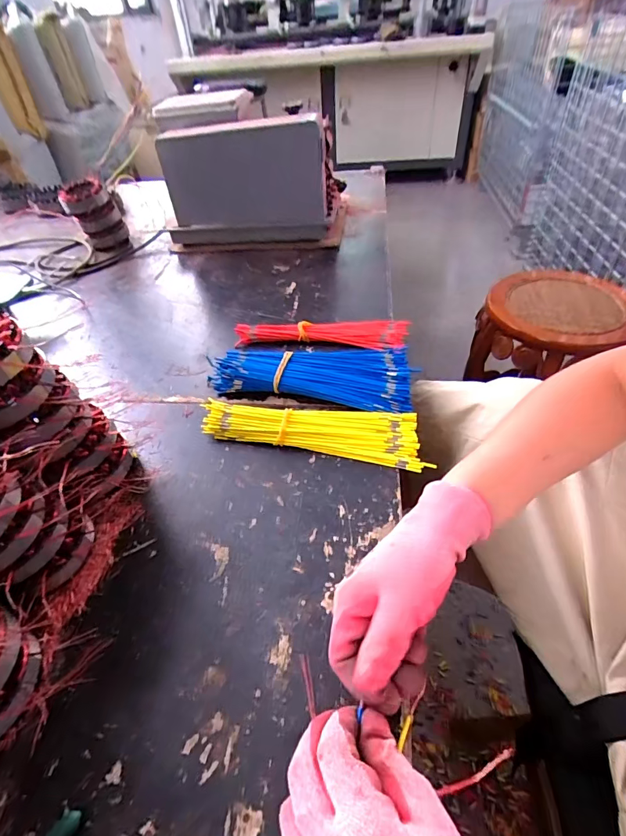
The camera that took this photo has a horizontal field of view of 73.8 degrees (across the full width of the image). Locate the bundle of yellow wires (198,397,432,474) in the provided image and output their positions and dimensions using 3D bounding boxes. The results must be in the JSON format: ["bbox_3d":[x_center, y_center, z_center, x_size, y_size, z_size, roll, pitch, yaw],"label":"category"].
[{"bbox_3d":[-0.001,0.009,0.472,0.245,0.024,0.065,9,47,13],"label":"bundle of yellow wires"}]

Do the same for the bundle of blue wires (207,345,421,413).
[{"bbox_3d":[-0.003,-0.054,0.523,0.244,0.035,0.093,7,46,11],"label":"bundle of blue wires"}]

